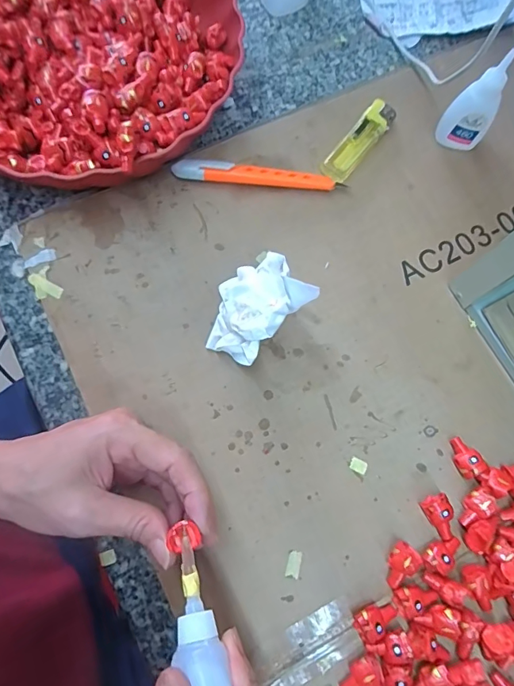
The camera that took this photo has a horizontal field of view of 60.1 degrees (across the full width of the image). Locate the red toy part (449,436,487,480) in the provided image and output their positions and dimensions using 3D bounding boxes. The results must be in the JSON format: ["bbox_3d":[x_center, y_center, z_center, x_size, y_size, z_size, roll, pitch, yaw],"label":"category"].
[{"bbox_3d":[0.137,0.075,0.291,0.016,0.013,0.025,-15,74,-3],"label":"red toy part"}]

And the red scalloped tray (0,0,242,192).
[{"bbox_3d":[-0.132,-0.223,0.338,0.228,0.063,0.235,19,75,6],"label":"red scalloped tray"}]

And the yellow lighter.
[{"bbox_3d":[0.081,-0.159,0.353,0.022,0.009,0.082,37,78,11],"label":"yellow lighter"}]

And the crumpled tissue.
[{"bbox_3d":[-0.004,-0.024,0.285,0.066,0.068,0.053,-34,79,-11],"label":"crumpled tissue"}]

